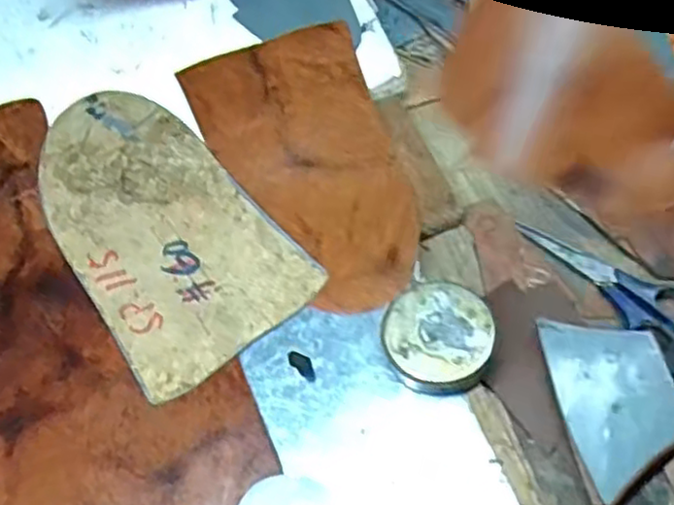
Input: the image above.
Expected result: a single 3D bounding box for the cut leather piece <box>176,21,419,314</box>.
[{"bbox_3d":[-0.021,-0.077,0.590,0.145,0.012,0.268,-22,62,-8],"label":"cut leather piece"}]

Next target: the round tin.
[{"bbox_3d":[0.071,0.058,0.502,0.073,0.027,0.075,-2,61,3],"label":"round tin"}]

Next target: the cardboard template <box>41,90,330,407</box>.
[{"bbox_3d":[-0.150,-0.024,0.577,0.148,0.008,0.273,-37,68,-16],"label":"cardboard template"}]

